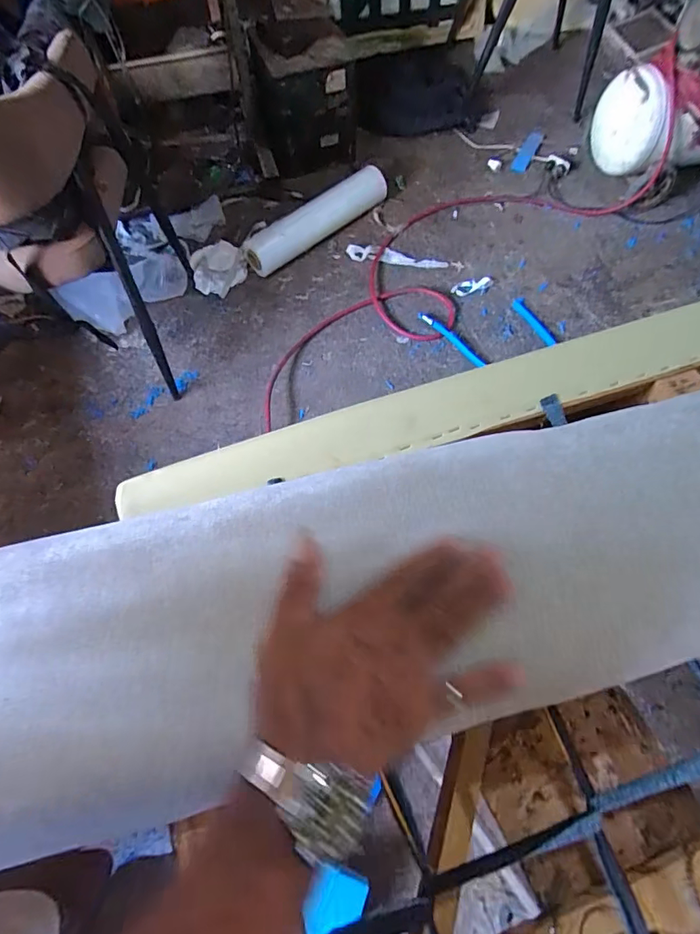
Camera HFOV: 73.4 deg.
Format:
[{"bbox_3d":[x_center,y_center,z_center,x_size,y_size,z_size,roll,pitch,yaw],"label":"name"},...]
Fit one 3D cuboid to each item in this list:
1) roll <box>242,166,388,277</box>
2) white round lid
[{"bbox_3d":[-0.099,-0.784,1.474,0.521,0.105,0.109,-38,71,-15],"label":"roll"},{"bbox_3d":[0.805,-1.007,1.379,0.056,0.310,0.222,-41,78,-5],"label":"white round lid"}]

